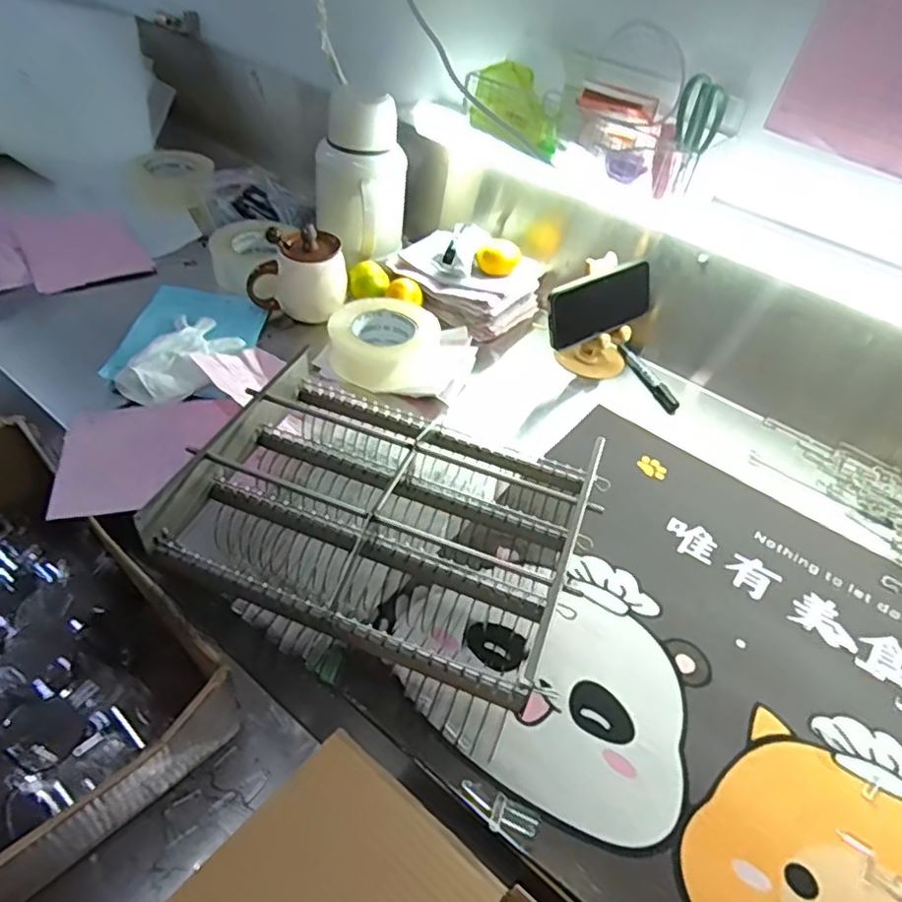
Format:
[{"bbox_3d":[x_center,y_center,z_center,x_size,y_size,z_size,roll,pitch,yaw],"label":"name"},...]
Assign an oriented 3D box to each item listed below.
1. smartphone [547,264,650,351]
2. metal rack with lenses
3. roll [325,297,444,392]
[{"bbox_3d":[0.188,-0.183,0.808,0.164,0.074,0.009,-24,35,-23],"label":"smartphone"},{"bbox_3d":[-0.055,0.067,0.556,0.311,0.117,0.244,20,44,13],"label":"metal rack with lenses"},{"bbox_3d":[-0.083,-0.133,0.795,0.112,0.069,0.117,4,43,-4],"label":"roll"}]

